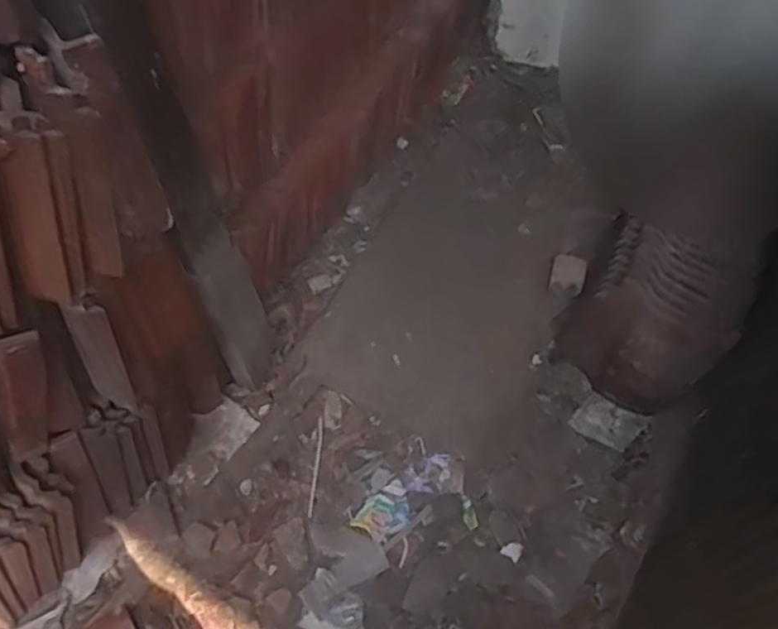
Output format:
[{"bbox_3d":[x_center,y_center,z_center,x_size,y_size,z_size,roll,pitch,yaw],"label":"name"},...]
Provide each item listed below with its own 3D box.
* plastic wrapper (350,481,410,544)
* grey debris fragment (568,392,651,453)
[{"bbox_3d":[-0.004,0.435,1.449,0.095,0.010,0.134,34,63,20],"label":"plastic wrapper"},{"bbox_3d":[0.536,0.264,1.606,0.155,0.023,0.107,28,61,17],"label":"grey debris fragment"}]

